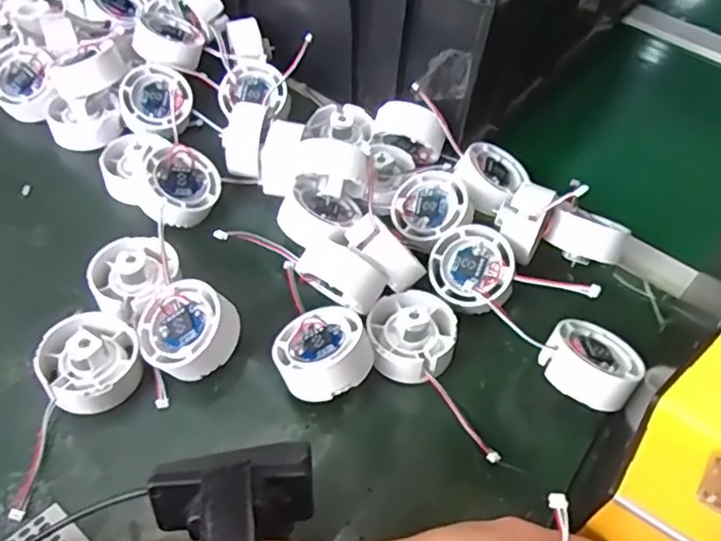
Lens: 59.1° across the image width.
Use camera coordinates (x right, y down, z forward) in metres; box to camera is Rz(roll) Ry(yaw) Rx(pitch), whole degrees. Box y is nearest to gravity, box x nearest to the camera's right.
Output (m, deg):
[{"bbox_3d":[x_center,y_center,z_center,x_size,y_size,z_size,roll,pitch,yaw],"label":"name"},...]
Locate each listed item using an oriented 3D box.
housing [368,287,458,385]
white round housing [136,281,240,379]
[{"bbox_3d":[0.032,0.036,0.389,0.052,0.024,0.059,8,51,1],"label":"housing"},{"bbox_3d":[-0.102,0.035,0.375,0.055,0.024,0.055,-6,69,15],"label":"white round housing"}]

